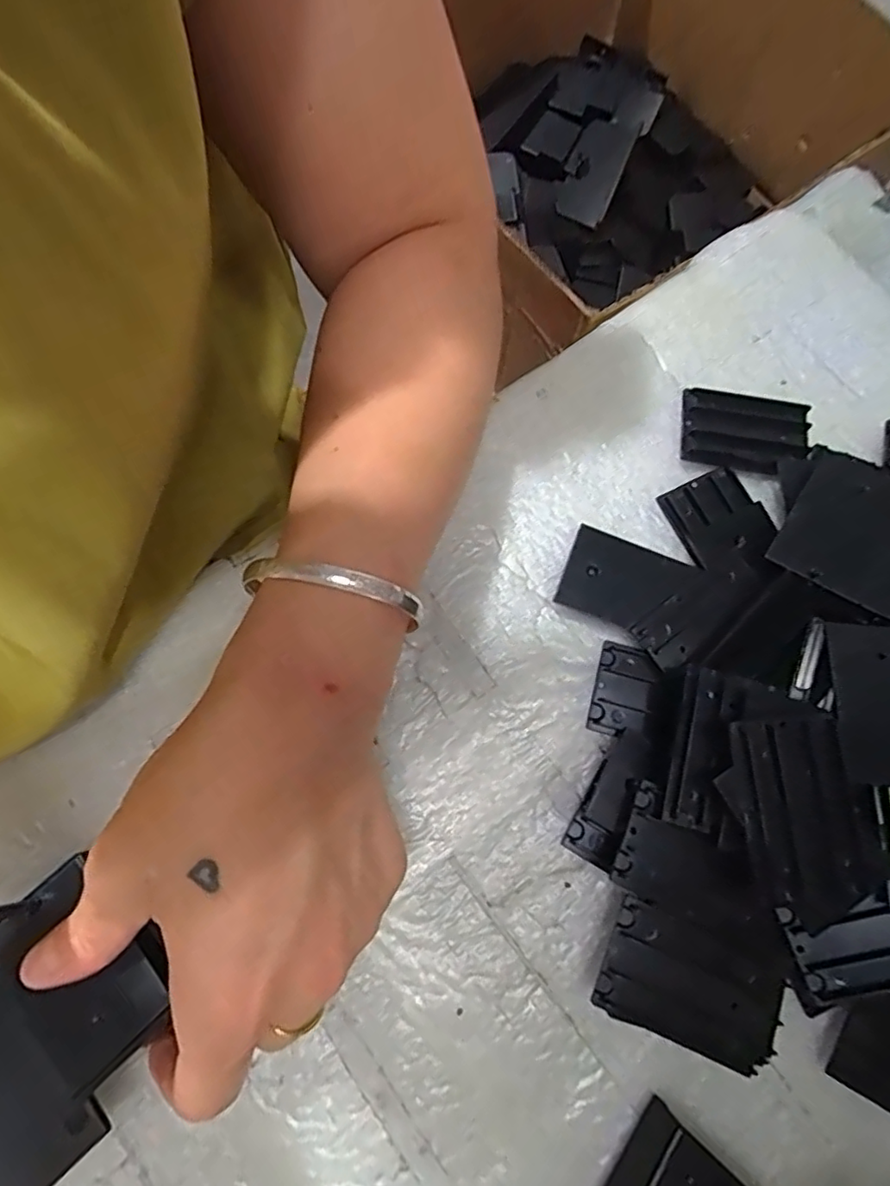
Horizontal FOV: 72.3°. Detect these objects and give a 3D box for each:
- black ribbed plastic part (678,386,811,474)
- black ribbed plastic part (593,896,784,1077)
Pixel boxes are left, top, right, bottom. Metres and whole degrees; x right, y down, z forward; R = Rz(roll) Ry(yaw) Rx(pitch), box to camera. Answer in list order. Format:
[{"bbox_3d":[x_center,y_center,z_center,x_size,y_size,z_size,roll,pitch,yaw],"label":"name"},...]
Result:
[{"bbox_3d":[0.131,-0.070,0.265,0.053,0.004,0.035,10,76,1],"label":"black ribbed plastic part"},{"bbox_3d":[0.082,0.133,0.204,0.058,0.008,0.041,22,92,6],"label":"black ribbed plastic part"}]

